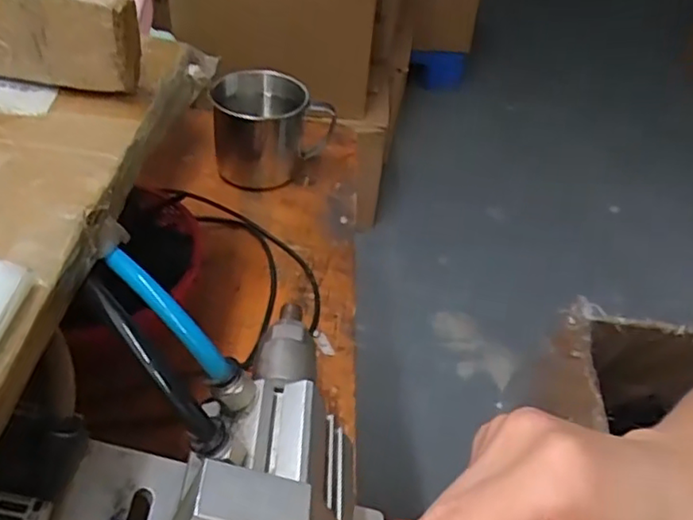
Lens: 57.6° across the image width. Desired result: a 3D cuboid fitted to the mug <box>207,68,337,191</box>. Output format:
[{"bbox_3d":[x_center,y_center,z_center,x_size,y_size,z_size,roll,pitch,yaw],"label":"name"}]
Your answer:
[{"bbox_3d":[-0.057,-0.104,0.496,0.094,0.070,0.088,1,41,-5],"label":"mug"}]

